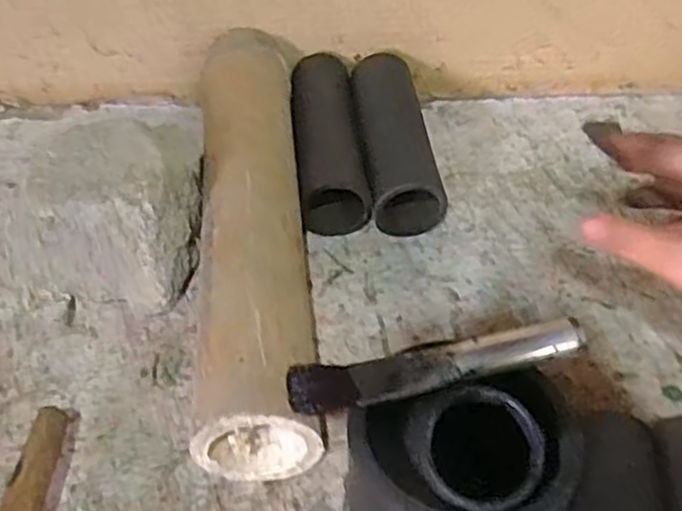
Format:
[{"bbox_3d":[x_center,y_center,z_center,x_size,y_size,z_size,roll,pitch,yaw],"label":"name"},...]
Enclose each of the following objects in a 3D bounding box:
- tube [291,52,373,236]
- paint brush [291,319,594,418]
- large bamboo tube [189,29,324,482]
[{"bbox_3d":[-0.013,-0.095,0.598,0.054,0.064,0.196,-5,44,-4],"label":"tube"},{"bbox_3d":[0.045,0.051,0.340,0.138,0.021,0.023,-7,44,-6],"label":"paint brush"},{"bbox_3d":[-0.063,-0.031,0.516,0.071,0.077,0.381,-5,44,-4],"label":"large bamboo tube"}]

